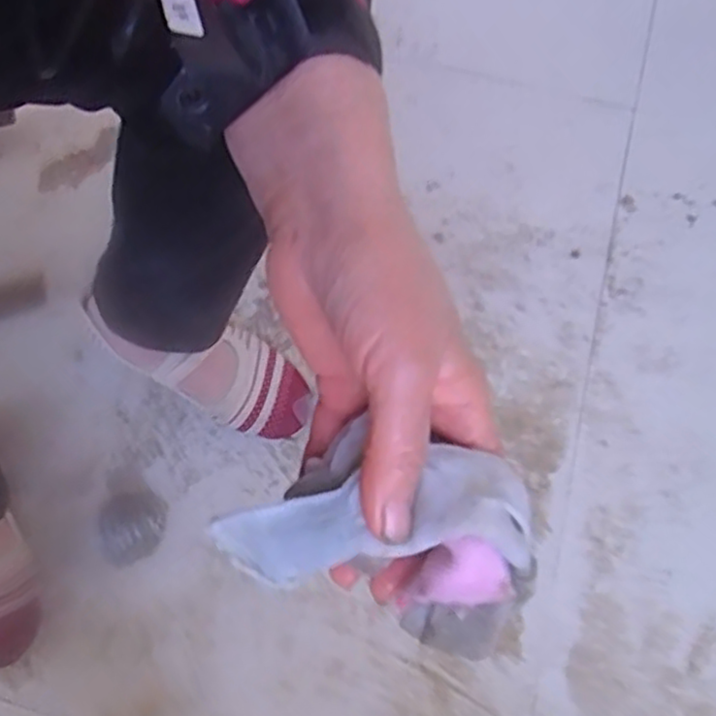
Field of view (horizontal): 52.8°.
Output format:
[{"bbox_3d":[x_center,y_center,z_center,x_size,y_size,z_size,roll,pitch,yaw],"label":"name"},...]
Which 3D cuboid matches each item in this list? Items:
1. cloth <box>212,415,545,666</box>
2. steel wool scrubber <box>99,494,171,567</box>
[{"bbox_3d":[0.008,0.058,0.253,0.105,0.063,0.057,17,66,10],"label":"cloth"},{"bbox_3d":[-0.205,0.148,0.642,0.061,0.045,0.065,-5,64,0],"label":"steel wool scrubber"}]

